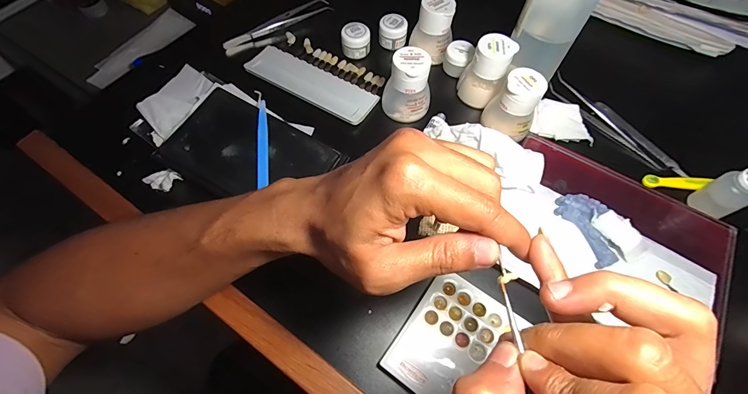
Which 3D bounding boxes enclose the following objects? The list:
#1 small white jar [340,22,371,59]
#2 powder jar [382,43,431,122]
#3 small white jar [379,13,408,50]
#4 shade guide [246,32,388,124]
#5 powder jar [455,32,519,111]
[{"bbox_3d":[-0.020,-0.183,0.410,0.032,0.027,0.028,1,63,-1],"label":"small white jar"},{"bbox_3d":[0.035,-0.112,0.357,0.042,0.058,0.040,-25,66,-13],"label":"powder jar"},{"bbox_3d":[0.023,-0.194,0.416,0.031,0.026,0.030,1,63,-1],"label":"small white jar"},{"bbox_3d":[-0.065,-0.137,0.409,0.148,0.021,0.068,26,66,11],"label":"shade guide"},{"bbox_3d":[0.115,-0.131,0.370,0.042,0.062,0.040,1,63,-1],"label":"powder jar"}]

